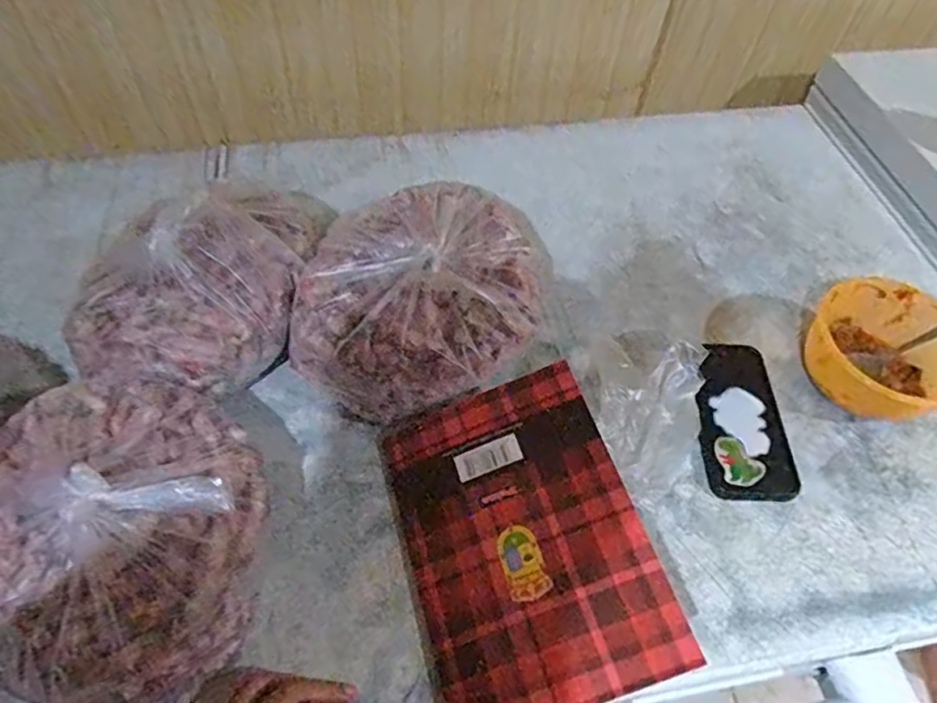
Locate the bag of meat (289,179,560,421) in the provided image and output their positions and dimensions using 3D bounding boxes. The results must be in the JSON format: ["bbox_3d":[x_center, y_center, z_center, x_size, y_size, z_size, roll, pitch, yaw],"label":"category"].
[{"bbox_3d":[-0.040,-0.046,0.563,0.200,0.114,0.223,23,58,12],"label":"bag of meat"}]

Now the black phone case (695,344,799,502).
[{"bbox_3d":[0.249,0.060,0.558,0.080,0.010,0.150,4,63,-5],"label":"black phone case"}]

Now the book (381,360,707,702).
[{"bbox_3d":[0.039,0.140,0.465,0.173,0.008,0.241,-24,58,6],"label":"book"}]

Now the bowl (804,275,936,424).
[{"bbox_3d":[0.384,0.005,0.567,0.131,0.066,0.134,1,56,-2],"label":"bowl"}]

